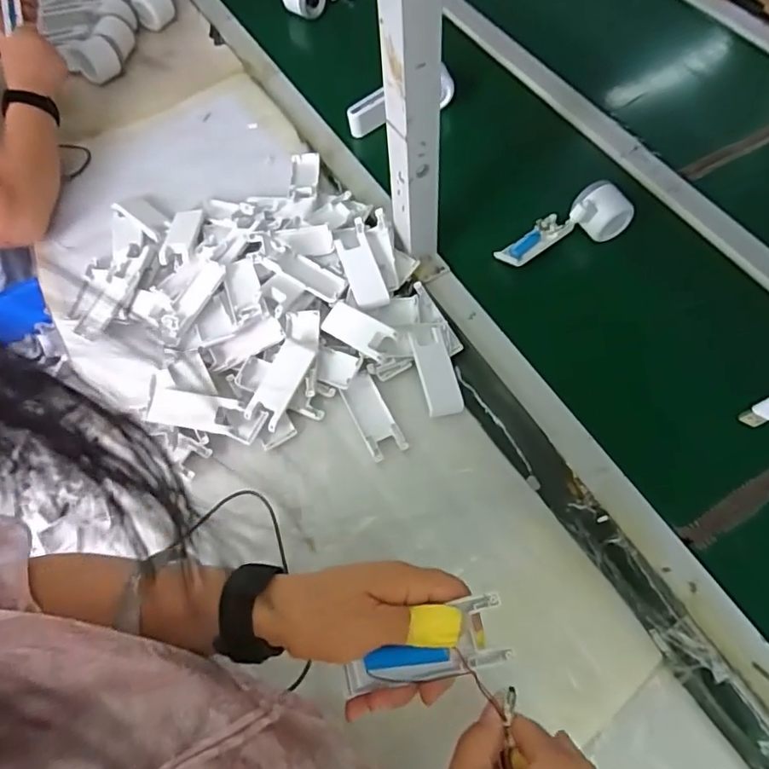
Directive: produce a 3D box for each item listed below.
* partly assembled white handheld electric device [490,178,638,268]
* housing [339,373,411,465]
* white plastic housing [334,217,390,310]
[{"bbox_3d":[0.222,-0.201,0.706,0.173,0.047,0.062,-15,67,-5],"label":"partly assembled white handheld electric device"},{"bbox_3d":[-0.013,0.034,0.620,0.039,0.013,0.098,-24,63,-13],"label":"housing"},{"bbox_3d":[-0.031,-0.146,0.676,0.041,0.014,0.127,-15,61,-8],"label":"white plastic housing"}]

